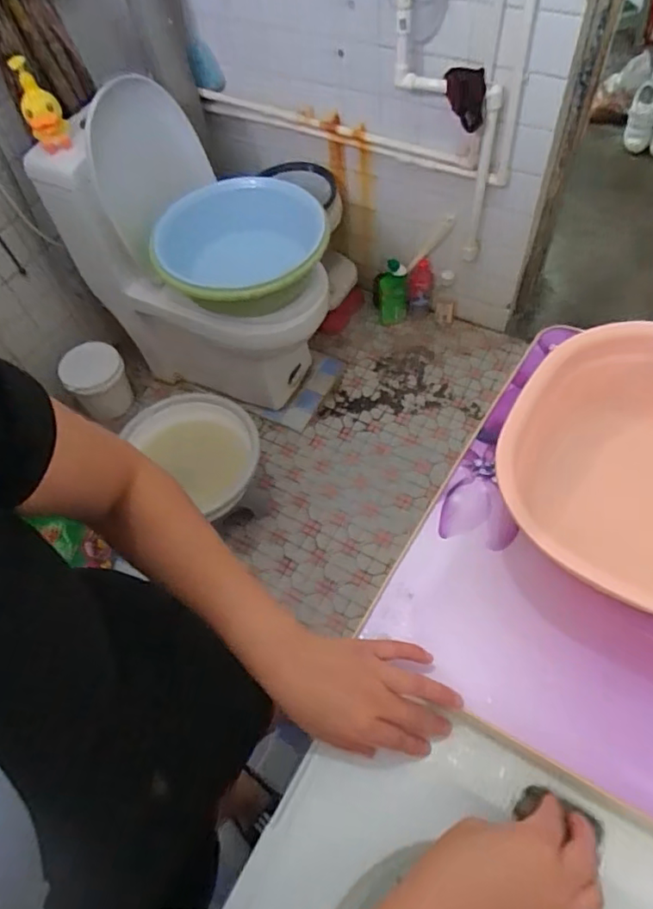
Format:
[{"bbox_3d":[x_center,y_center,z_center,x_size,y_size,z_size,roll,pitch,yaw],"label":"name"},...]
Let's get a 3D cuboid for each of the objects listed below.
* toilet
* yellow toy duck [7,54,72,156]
[{"bbox_3d":[-0.328,-0.489,1.546,0.704,0.772,0.341,24,64,18],"label":"toilet"},{"bbox_3d":[-0.618,-0.749,1.205,0.076,0.174,0.041,-26,30,-11],"label":"yellow toy duck"}]

